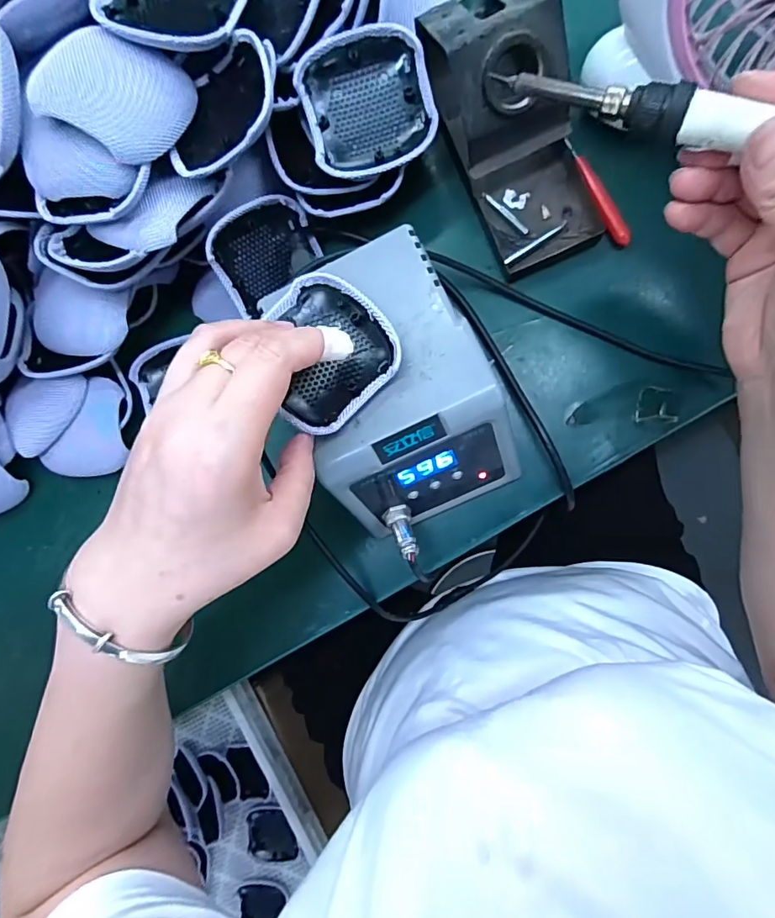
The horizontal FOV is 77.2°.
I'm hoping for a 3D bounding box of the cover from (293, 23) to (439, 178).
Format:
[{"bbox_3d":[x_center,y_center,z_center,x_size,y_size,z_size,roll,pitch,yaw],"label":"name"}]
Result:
[{"bbox_3d":[-0.013,-0.226,0.309,0.078,0.013,0.076,-15,108,2],"label":"cover"}]

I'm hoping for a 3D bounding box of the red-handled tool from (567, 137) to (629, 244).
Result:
[{"bbox_3d":[0.145,-0.185,0.338,0.012,0.005,0.082,-31,85,24],"label":"red-handled tool"}]

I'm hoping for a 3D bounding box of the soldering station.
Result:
[{"bbox_3d":[0.006,-0.037,0.314,0.113,0.091,0.173,-26,83,7],"label":"soldering station"}]

